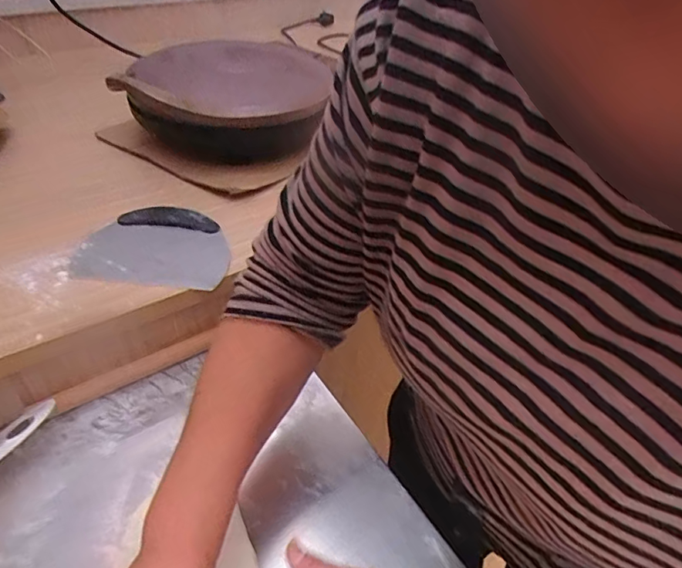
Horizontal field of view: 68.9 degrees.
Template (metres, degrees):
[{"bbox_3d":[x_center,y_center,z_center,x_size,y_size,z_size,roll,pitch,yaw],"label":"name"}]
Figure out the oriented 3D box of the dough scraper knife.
[{"bbox_3d":[-0.198,-0.046,0.545,0.153,0.011,0.124,5,41,0],"label":"dough scraper knife"}]

